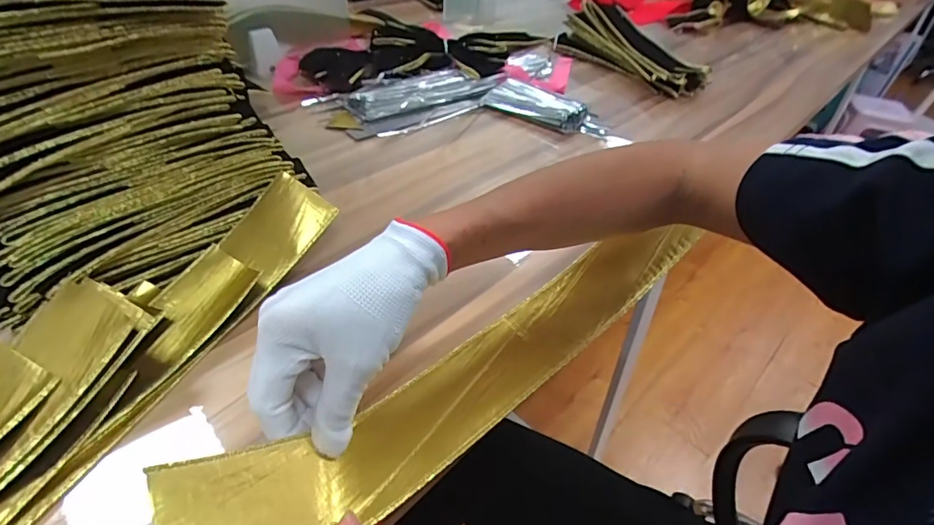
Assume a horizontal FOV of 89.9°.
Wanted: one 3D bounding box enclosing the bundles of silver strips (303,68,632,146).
[{"bbox_3d":[-0.015,-0.217,0.632,0.391,0.037,0.168,-3,43,-8],"label":"bundles of silver strips"}]

